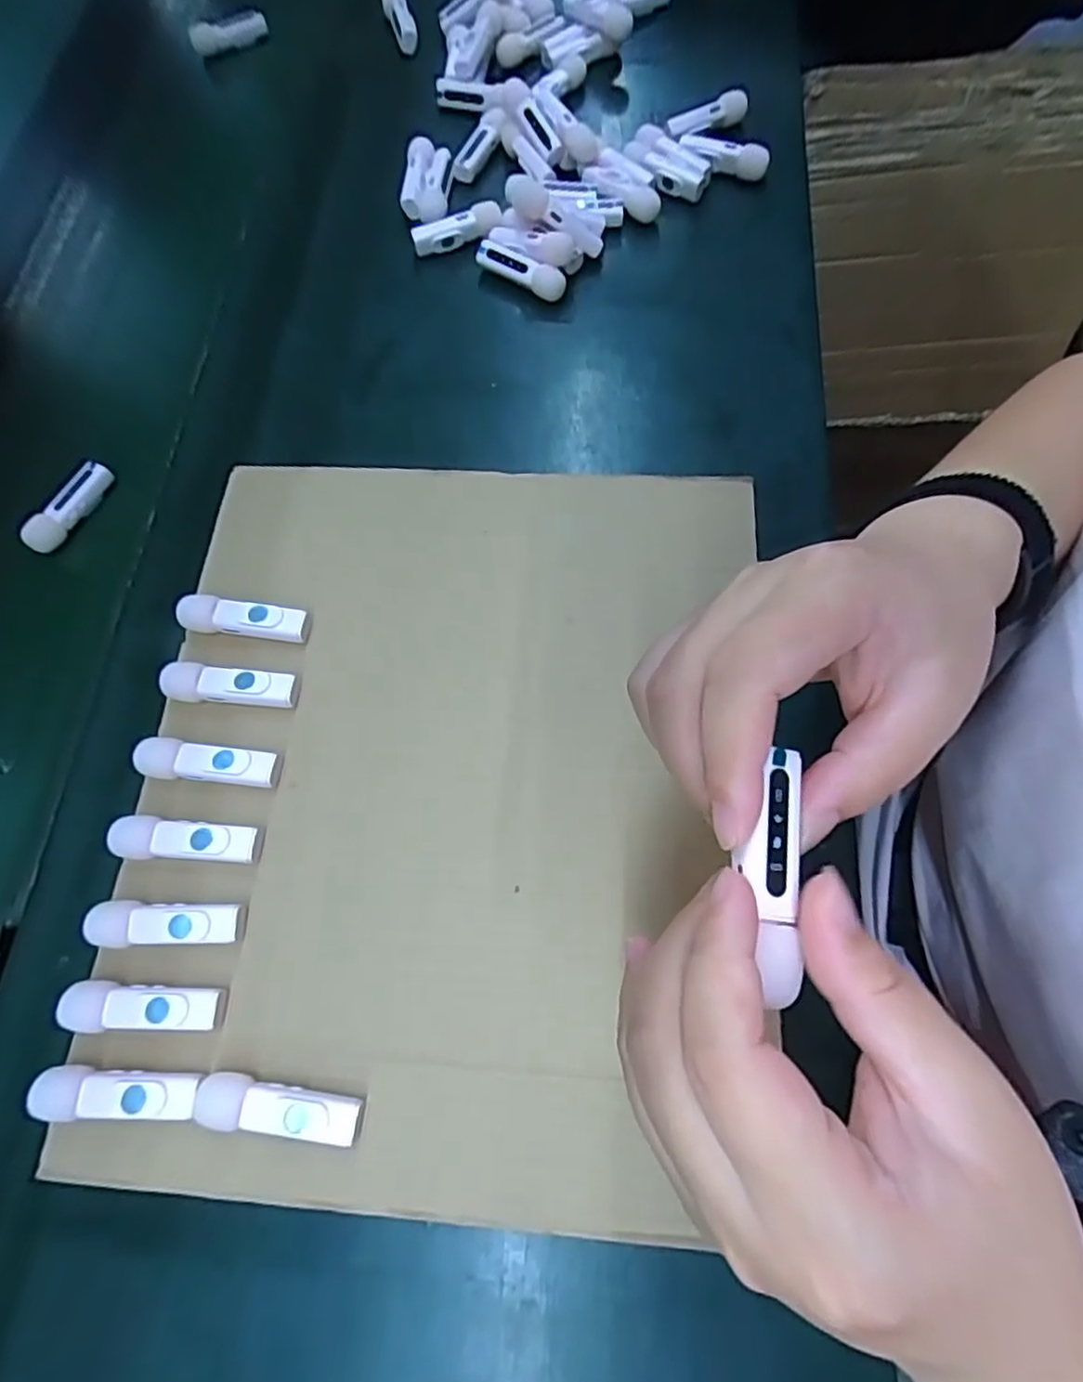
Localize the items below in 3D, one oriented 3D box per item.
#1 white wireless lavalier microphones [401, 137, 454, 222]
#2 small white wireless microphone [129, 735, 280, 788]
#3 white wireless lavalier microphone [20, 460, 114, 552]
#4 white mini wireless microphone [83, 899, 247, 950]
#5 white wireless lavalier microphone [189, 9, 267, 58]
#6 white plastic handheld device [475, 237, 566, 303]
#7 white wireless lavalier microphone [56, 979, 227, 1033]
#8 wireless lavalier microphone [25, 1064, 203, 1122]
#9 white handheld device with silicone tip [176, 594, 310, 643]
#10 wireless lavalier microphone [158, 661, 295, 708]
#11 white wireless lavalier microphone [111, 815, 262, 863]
[{"bbox_3d":[-0.082,-0.363,0.471,0.034,0.022,0.060,1,70,2],"label":"white wireless lavalier microphones"},{"bbox_3d":[-0.156,0.035,0.313,0.065,0.015,0.018,7,70,4],"label":"small white wireless microphone"},{"bbox_3d":[-0.292,-0.114,0.408,0.015,0.017,0.064,27,73,11],"label":"white wireless lavalier microphone"},{"bbox_3d":[-0.163,0.102,0.289,0.063,0.017,0.018,1,70,2],"label":"white mini wireless microphone"},{"bbox_3d":[-0.274,-0.573,0.574,0.076,0.026,0.021,-3,70,14],"label":"white wireless lavalier microphone"},{"bbox_3d":[-0.014,-0.279,0.441,0.065,0.017,0.015,30,74,12],"label":"white plastic handheld device"},{"bbox_3d":[-0.166,0.133,0.278,0.064,0.016,0.018,2,70,2],"label":"white wireless lavalier microphone"},{"bbox_3d":[-0.169,0.162,0.267,0.063,0.020,0.017,3,70,2],"label":"wireless lavalier microphone"},{"bbox_3d":[-0.151,-0.036,0.336,0.060,0.018,0.017,6,70,4],"label":"white handheld device with silicone tip"},{"bbox_3d":[-0.152,-0.003,0.325,0.062,0.015,0.018,2,70,2],"label":"wireless lavalier microphone"},{"bbox_3d":[-0.160,0.069,0.301,0.064,0.017,0.018,3,70,3],"label":"white wireless lavalier microphone"}]

